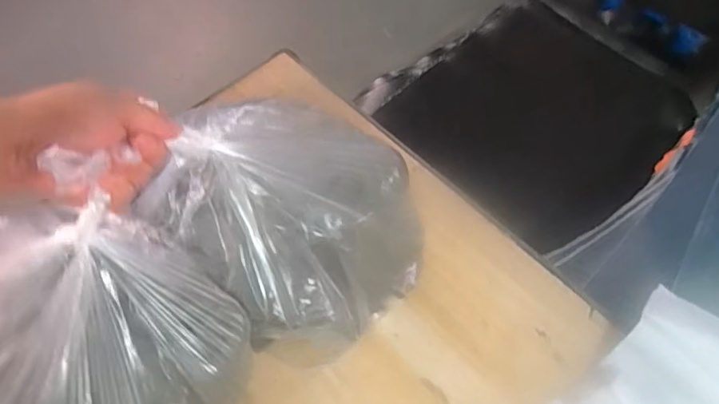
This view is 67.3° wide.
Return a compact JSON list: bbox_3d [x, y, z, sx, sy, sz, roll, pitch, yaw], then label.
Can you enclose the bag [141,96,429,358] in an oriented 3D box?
[{"bbox_3d":[-0.053,0.015,0.488,0.196,0.182,0.192,-38,68,-20],"label":"bag"}]

